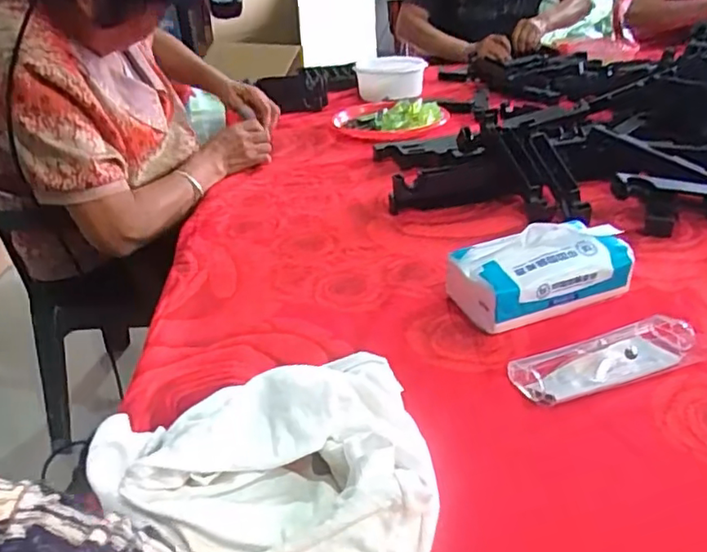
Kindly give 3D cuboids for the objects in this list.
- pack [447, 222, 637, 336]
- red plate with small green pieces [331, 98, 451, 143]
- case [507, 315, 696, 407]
[{"bbox_3d":[0.177,-0.013,0.589,0.168,0.075,0.096,-14,29,-16],"label":"pack"},{"bbox_3d":[0.070,-0.313,1.191,0.196,0.025,0.270,-29,36,-31],"label":"red plate with small green pieces"},{"bbox_3d":[0.211,0.069,0.497,0.159,0.017,0.053,-14,31,-11],"label":"case"}]

